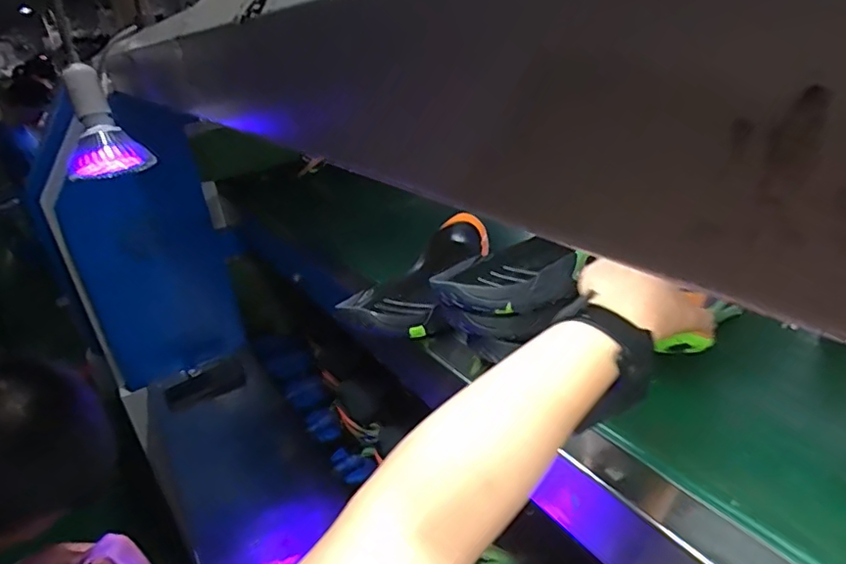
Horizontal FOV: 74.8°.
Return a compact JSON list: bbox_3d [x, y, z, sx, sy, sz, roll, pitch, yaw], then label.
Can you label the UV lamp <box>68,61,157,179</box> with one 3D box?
[{"bbox_3d":[-0.366,-0.177,0.626,0.086,0.117,0.084,-19,28,-23],"label":"UV lamp"}]

